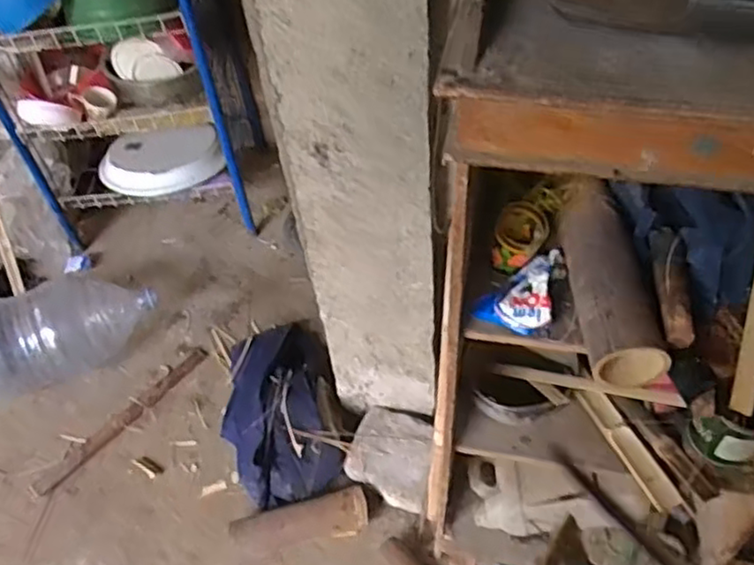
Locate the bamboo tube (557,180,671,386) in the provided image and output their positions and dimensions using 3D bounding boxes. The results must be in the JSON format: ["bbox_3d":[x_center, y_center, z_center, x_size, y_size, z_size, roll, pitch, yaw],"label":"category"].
[{"bbox_3d":[0.291,-0.008,0.882,0.085,0.074,0.295,-4,49,3],"label":"bamboo tube"}]

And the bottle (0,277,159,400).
[{"bbox_3d":[-0.792,0.111,1.712,0.462,0.183,0.175,-29,53,-18],"label":"bottle"}]

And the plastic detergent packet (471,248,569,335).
[{"bbox_3d":[0.190,0.004,0.908,0.101,0.044,0.131,15,53,18],"label":"plastic detergent packet"}]

